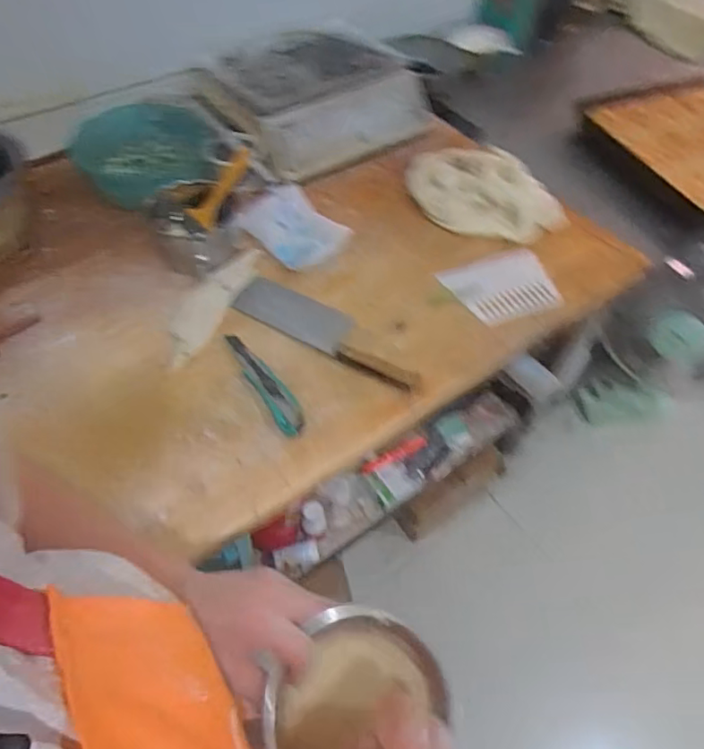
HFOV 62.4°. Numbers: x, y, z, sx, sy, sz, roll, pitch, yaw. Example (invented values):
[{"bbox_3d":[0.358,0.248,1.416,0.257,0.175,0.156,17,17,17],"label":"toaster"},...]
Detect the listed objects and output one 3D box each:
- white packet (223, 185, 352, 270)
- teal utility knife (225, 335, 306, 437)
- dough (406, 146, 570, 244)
[{"bbox_3d":[-0.100,-0.219,0.880,0.119,0.043,0.157,-29,60,-22],"label":"white packet"},{"bbox_3d":[-0.107,0.008,0.719,0.034,0.013,0.166,-25,59,-21],"label":"teal utility knife"},{"bbox_3d":[0.195,-0.298,0.930,0.178,0.051,0.236,-13,55,-13],"label":"dough"}]

